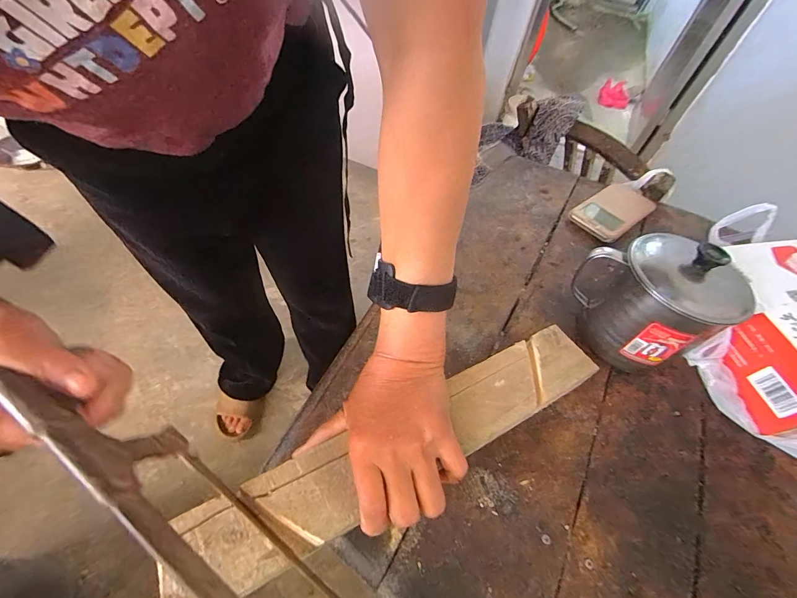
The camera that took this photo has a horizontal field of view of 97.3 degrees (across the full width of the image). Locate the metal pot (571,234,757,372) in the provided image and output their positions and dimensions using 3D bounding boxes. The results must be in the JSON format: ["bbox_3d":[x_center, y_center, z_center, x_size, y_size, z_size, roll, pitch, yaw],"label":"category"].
[{"bbox_3d":[0.257,-0.002,0.358,0.094,0.131,0.118,-19,57,-18],"label":"metal pot"}]

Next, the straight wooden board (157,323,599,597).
[{"bbox_3d":[0.013,0.113,0.282,0.360,0.020,0.060,-22,55,-21],"label":"straight wooden board"}]

